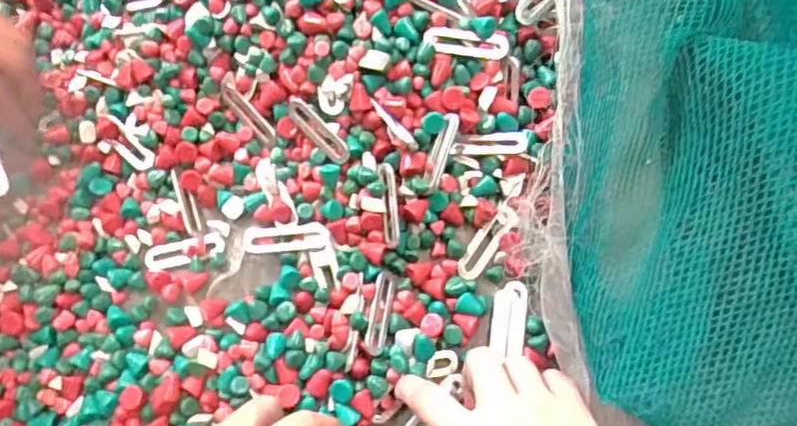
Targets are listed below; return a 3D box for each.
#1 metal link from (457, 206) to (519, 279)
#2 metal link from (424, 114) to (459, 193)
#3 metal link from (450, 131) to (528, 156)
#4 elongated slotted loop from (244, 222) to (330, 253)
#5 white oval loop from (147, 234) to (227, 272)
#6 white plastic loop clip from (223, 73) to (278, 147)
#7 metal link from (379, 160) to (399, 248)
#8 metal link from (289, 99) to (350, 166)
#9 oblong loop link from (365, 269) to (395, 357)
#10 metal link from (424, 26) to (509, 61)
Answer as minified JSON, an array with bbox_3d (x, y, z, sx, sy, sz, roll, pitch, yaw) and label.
[{"bbox_3d":[0.058,0.019,0.419,0.018,0.004,0.053,37,89,12],"label":"metal link"},{"bbox_3d":[0.028,-0.039,0.415,0.011,0.007,0.051,19,93,7],"label":"metal link"},{"bbox_3d":[0.060,-0.045,0.419,0.049,0.005,0.015,-2,72,19],"label":"metal link"},{"bbox_3d":[-0.074,0.016,0.423,0.055,0.005,0.018,-4,75,2],"label":"elongated slotted loop"},{"bbox_3d":[-0.145,0.026,0.433,0.054,0.007,0.021,-17,73,-3],"label":"white oval loop"},{"bbox_3d":[-0.105,-0.070,0.442,0.014,0.014,0.056,-37,76,-7],"label":"white plastic loop clip"},{"bbox_3d":[-0.006,-0.006,0.415,0.010,0.008,0.054,-6,86,0],"label":"metal link"},{"bbox_3d":[-0.054,-0.055,0.426,0.056,0.005,0.017,47,111,12],"label":"metal link"},{"bbox_3d":[-0.011,0.063,0.403,0.013,0.007,0.054,7,75,5],"label":"oblong loop link"},{"bbox_3d":[0.045,-0.112,0.423,0.055,0.004,0.020,3,84,-3],"label":"metal link"}]

